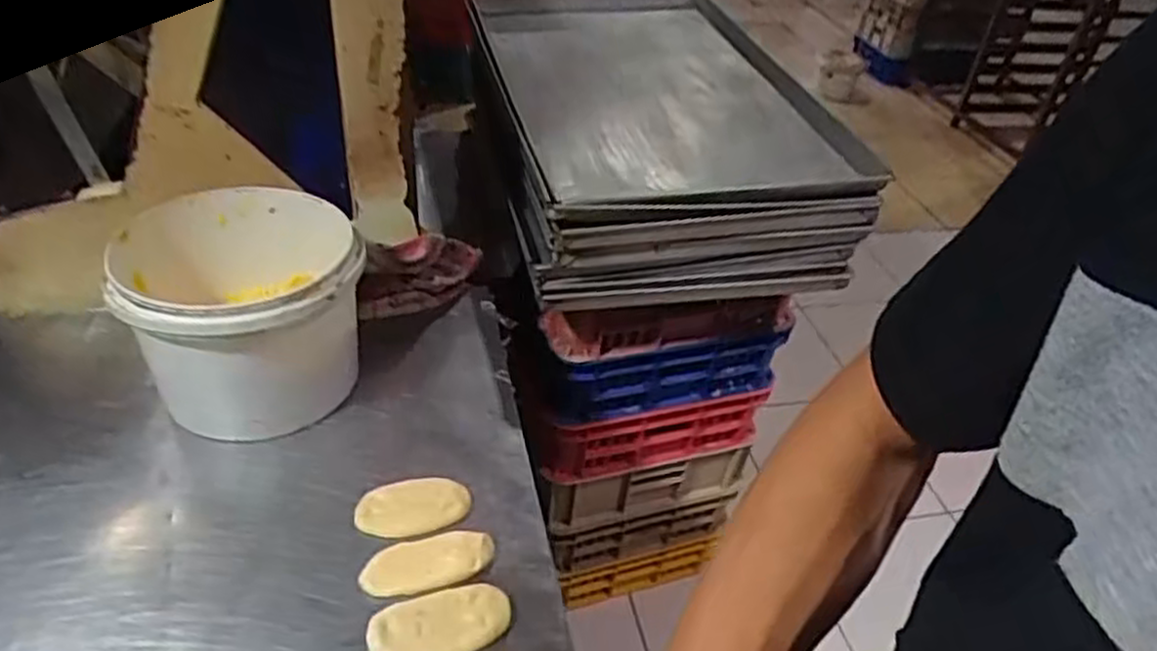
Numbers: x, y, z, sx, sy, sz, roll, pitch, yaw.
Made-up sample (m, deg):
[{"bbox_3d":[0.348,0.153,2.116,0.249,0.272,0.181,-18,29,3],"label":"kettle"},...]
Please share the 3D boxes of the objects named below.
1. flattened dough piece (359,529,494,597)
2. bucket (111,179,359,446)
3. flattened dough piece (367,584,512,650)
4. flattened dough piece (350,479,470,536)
[{"bbox_3d":[-0.128,0.201,0.670,0.110,0.016,0.043,-9,41,-19],"label":"flattened dough piece"},{"bbox_3d":[-0.320,-0.006,0.769,0.207,0.171,0.200,4,39,-3],"label":"bucket"},{"bbox_3d":[-0.109,0.237,0.624,0.109,0.019,0.049,-10,42,-20],"label":"flattened dough piece"},{"bbox_3d":[-0.150,0.164,0.715,0.100,0.018,0.053,-5,40,-14],"label":"flattened dough piece"}]

